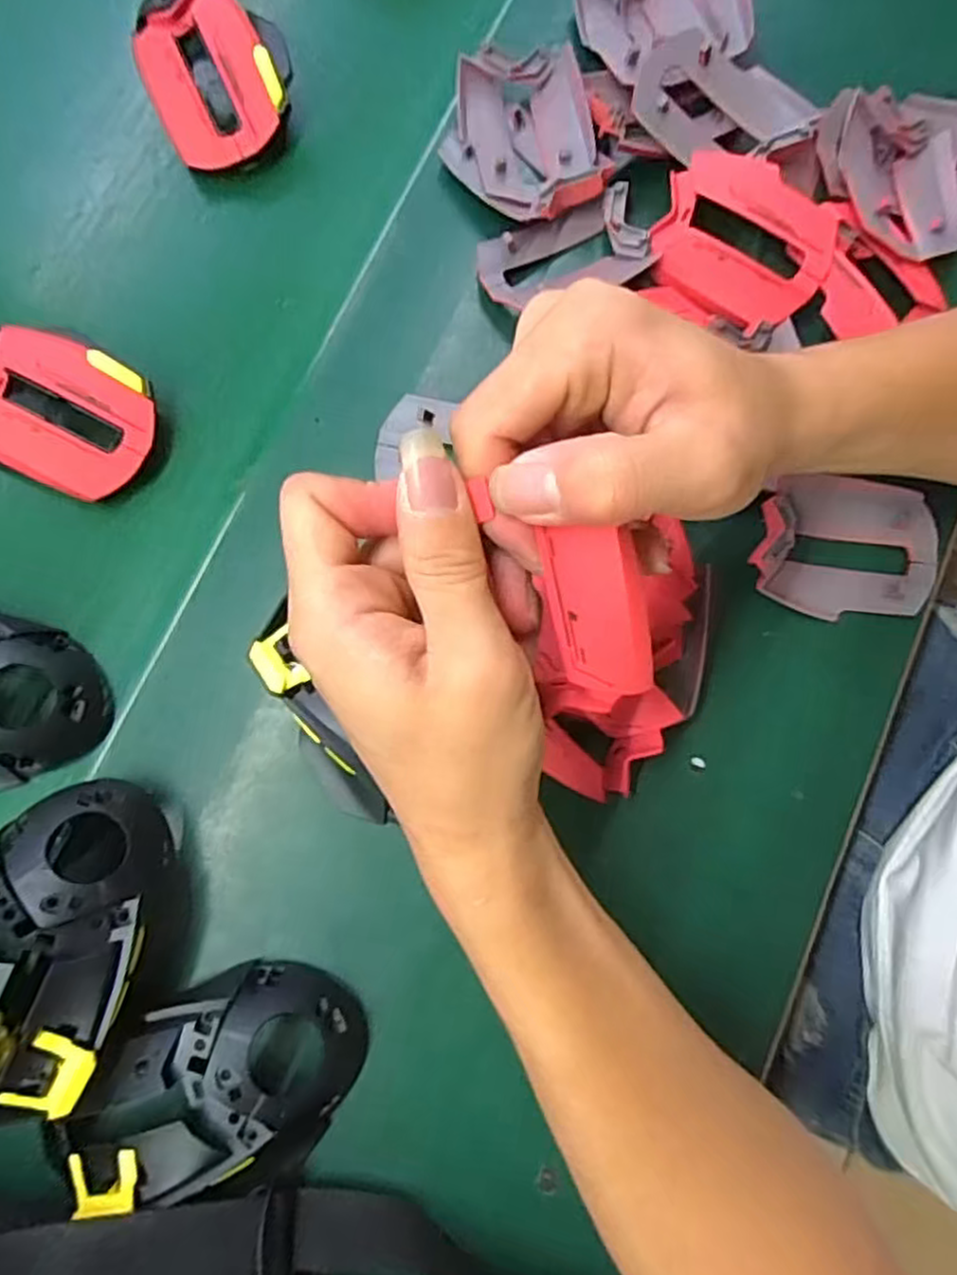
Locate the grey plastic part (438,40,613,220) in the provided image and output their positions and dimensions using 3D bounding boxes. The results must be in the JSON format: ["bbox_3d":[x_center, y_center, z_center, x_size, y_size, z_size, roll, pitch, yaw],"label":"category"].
[{"bbox_3d":[0.020,-0.240,0.356,0.069,0.024,0.087,-14,78,0],"label":"grey plastic part"}]

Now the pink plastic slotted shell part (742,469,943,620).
[{"bbox_3d":[0.159,-0.039,0.317,0.078,0.020,0.059,10,79,4],"label":"pink plastic slotted shell part"}]

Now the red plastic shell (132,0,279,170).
[{"bbox_3d":[-0.135,-0.276,0.368,0.057,0.039,0.075,-21,79,-2],"label":"red plastic shell"}]

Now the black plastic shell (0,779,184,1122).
[{"bbox_3d":[-0.158,0.113,0.271,0.074,0.052,0.116,14,80,5],"label":"black plastic shell"}]

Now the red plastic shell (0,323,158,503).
[{"bbox_3d":[-0.196,-0.104,0.333,0.099,0.036,0.064,20,80,6],"label":"red plastic shell"}]

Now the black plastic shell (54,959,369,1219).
[{"bbox_3d":[-0.098,0.165,0.271,0.104,0.033,0.073,-3,79,2],"label":"black plastic shell"}]

